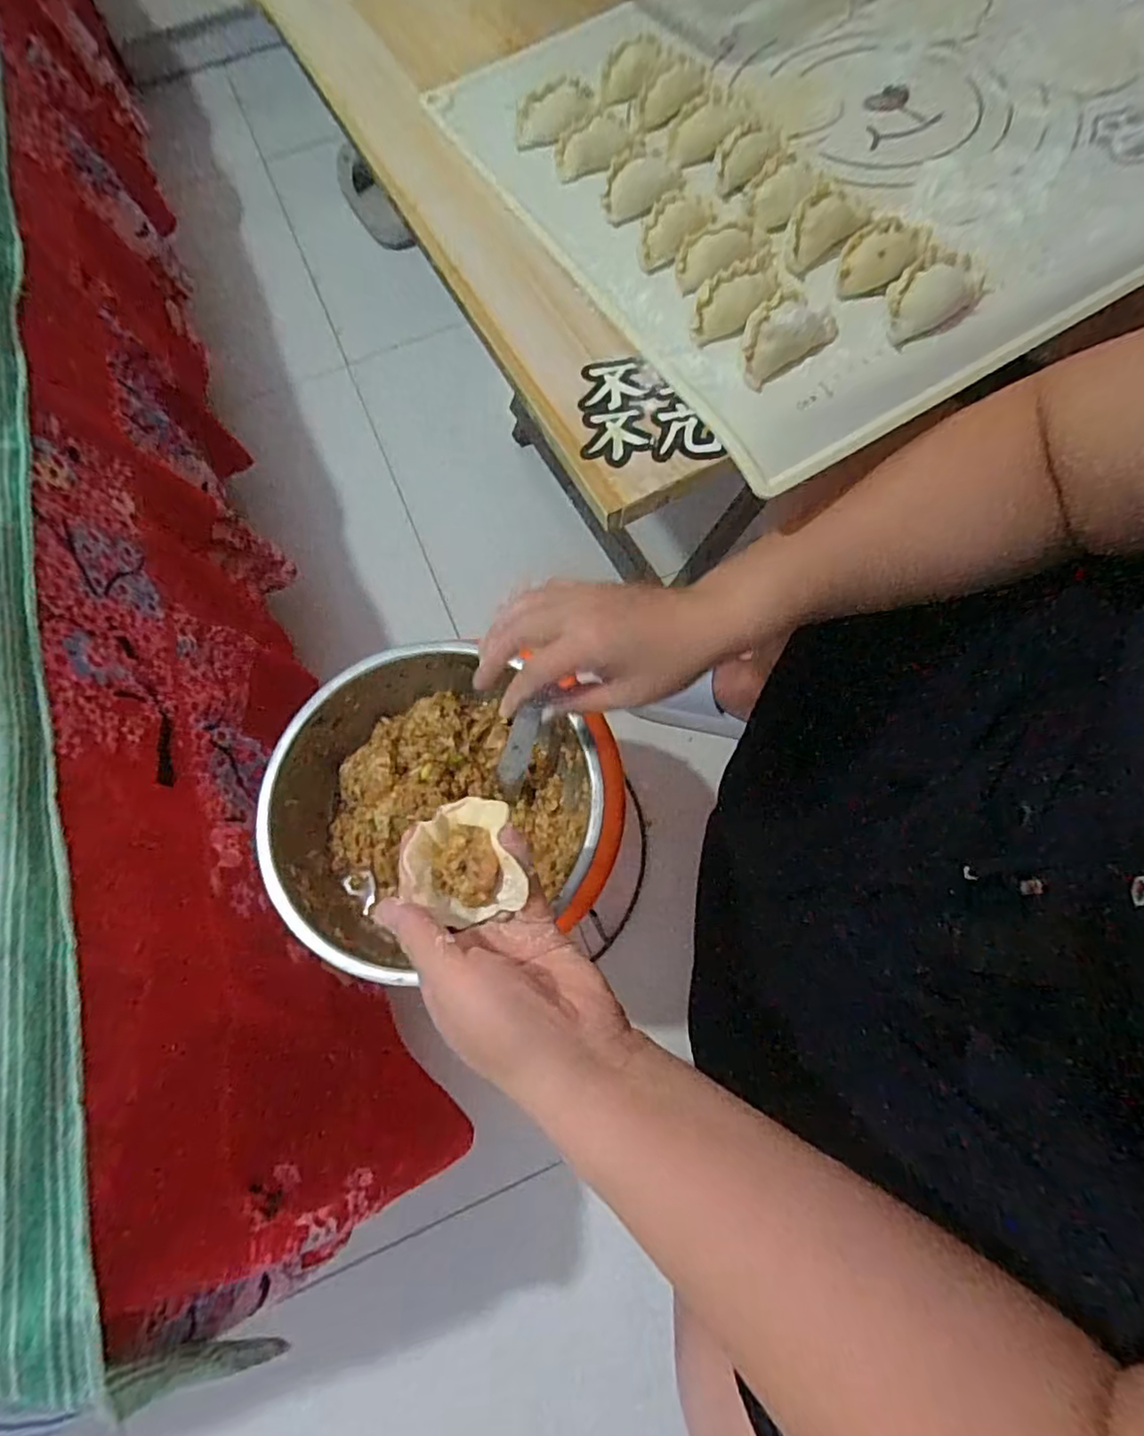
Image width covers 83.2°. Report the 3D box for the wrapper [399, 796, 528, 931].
[{"bbox_3d":[-0.056,0.071,0.325,0.056,0.021,0.058,-13,71,-3],"label":"wrapper"}]

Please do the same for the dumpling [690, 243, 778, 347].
[{"bbox_3d":[0.088,-0.228,0.350,0.024,0.020,0.058,37,76,14],"label":"dumpling"}]

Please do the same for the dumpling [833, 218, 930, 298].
[{"bbox_3d":[0.169,-0.252,0.351,0.060,0.015,0.029,-39,74,-11],"label":"dumpling"}]

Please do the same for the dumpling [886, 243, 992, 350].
[{"bbox_3d":[0.191,-0.223,0.340,0.063,0.018,0.035,-43,75,-12],"label":"dumpling"}]

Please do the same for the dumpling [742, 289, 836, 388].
[{"bbox_3d":[0.110,-0.201,0.337,0.057,0.019,0.029,-39,74,-11],"label":"dumpling"}]

